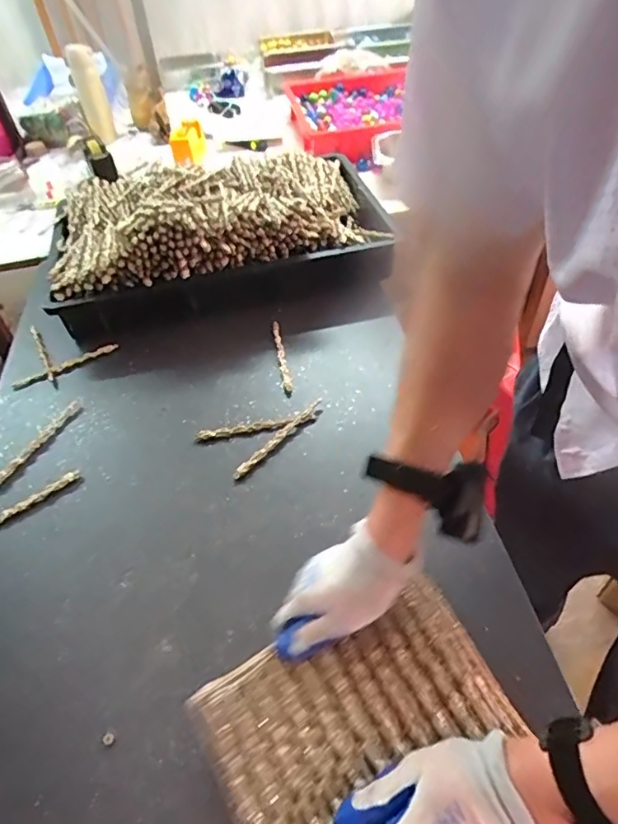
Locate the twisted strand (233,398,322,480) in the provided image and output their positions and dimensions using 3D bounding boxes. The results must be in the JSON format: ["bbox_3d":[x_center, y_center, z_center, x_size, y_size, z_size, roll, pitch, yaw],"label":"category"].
[{"bbox_3d":[-0.038,0.032,0.698,0.012,0.008,0.163,30,57,28],"label":"twisted strand"}]

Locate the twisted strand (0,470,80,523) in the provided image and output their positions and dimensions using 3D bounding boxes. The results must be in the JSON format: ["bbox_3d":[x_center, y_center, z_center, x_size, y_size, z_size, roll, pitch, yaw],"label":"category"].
[{"bbox_3d":[-0.347,0.115,0.638,0.156,0.004,0.010,-34,53,-23],"label":"twisted strand"}]

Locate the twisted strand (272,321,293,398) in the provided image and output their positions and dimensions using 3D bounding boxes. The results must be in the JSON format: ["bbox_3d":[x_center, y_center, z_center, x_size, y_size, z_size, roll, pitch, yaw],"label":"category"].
[{"bbox_3d":[-0.040,-0.083,0.803,0.013,0.007,0.164,-10,48,-4],"label":"twisted strand"}]

